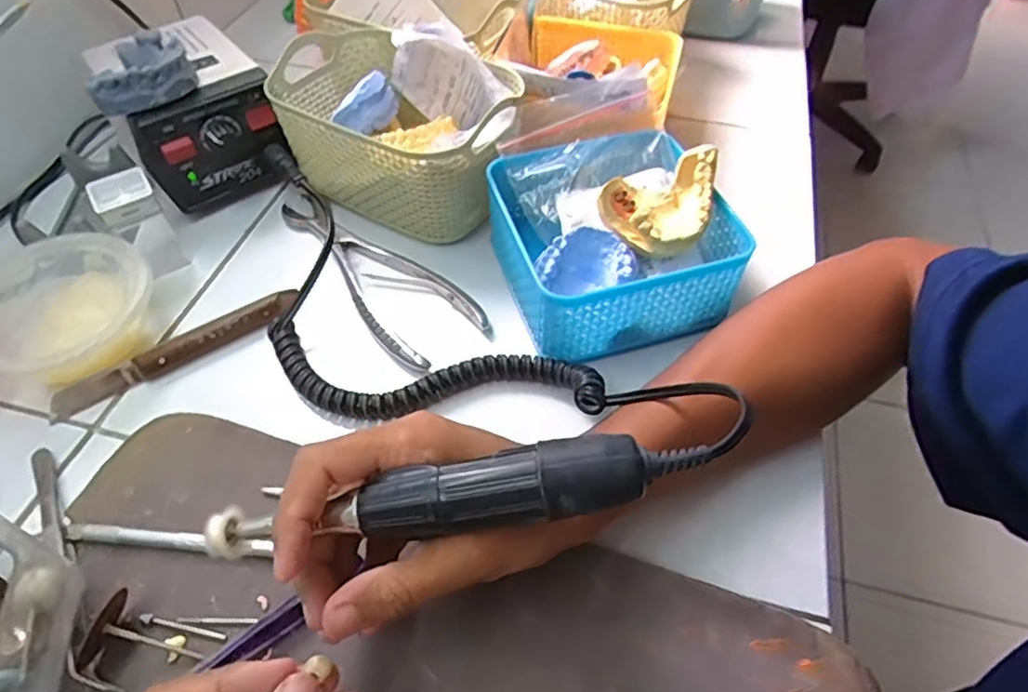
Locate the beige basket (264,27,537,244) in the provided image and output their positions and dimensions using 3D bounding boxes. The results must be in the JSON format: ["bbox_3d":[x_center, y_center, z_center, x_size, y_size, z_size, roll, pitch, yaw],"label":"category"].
[{"bbox_3d":[-0.084,-0.156,0.445,0.177,0.091,0.118,23,56,18],"label":"beige basket"}]

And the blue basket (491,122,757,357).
[{"bbox_3d":[0.061,-0.066,0.387,0.133,0.069,0.129,-14,53,-10],"label":"blue basket"}]

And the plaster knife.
[{"bbox_3d":[-0.202,0.005,0.373,0.148,0.016,0.016,-26,56,-18],"label":"plaster knife"}]

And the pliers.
[{"bbox_3d":[-0.099,-0.056,0.422,0.063,0.009,0.189,-35,59,-24],"label":"pliers"}]

